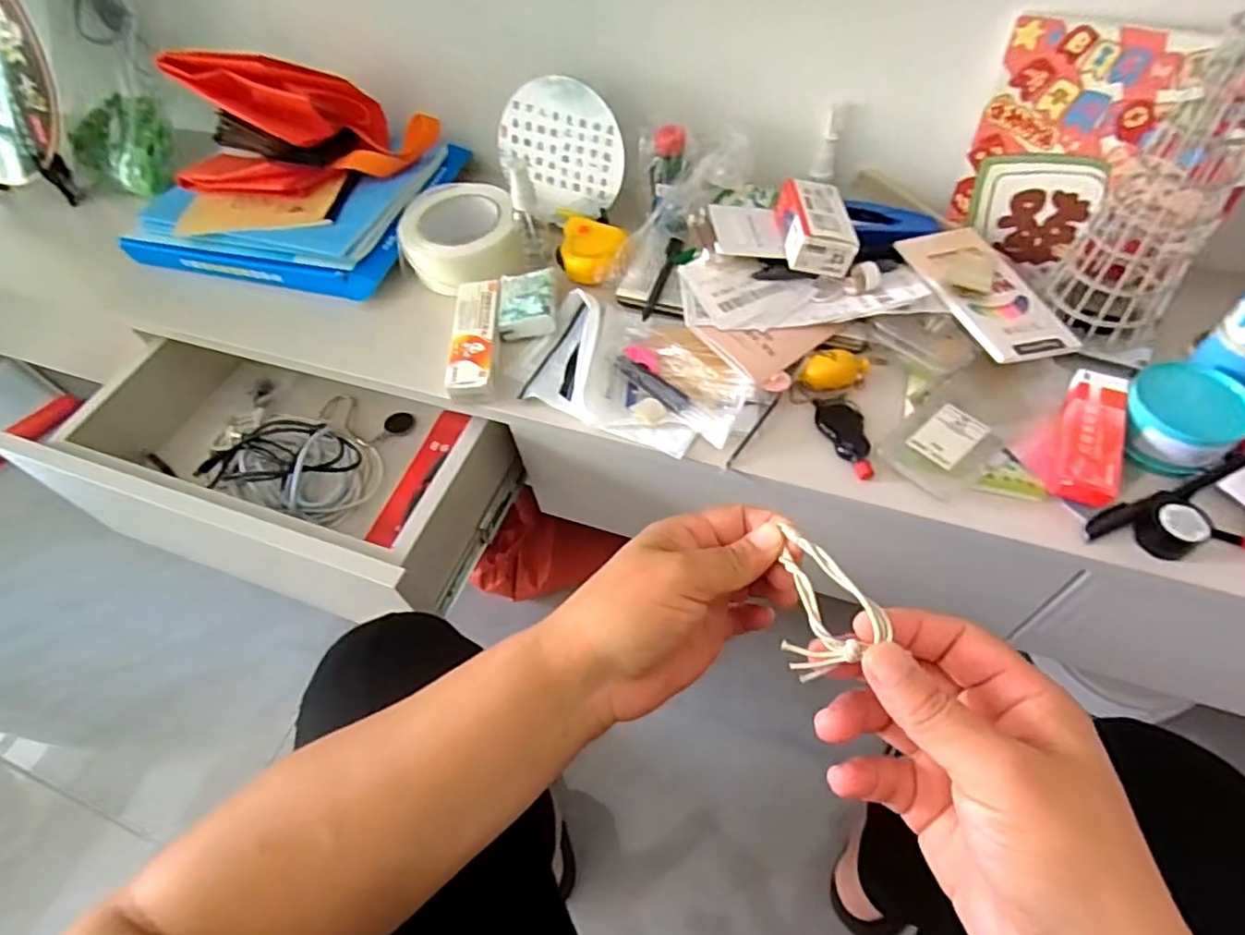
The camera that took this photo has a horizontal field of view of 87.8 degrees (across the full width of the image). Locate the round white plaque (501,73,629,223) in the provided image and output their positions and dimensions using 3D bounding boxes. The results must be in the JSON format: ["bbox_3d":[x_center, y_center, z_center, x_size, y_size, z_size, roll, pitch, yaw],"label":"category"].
[{"bbox_3d":[-0.064,-0.323,0.665,0.135,0.131,0.010,26,37,5],"label":"round white plaque"}]

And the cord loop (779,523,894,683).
[{"bbox_3d":[0.076,0.054,0.270,0.037,0.024,0.062,-25,57,-12],"label":"cord loop"}]

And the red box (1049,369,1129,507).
[{"bbox_3d":[0.351,-0.023,0.488,0.037,0.028,0.113,19,59,18],"label":"red box"}]

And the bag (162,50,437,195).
[{"bbox_3d":[-0.347,-0.362,0.685,0.285,0.117,0.088,-15,55,-5],"label":"bag"}]

